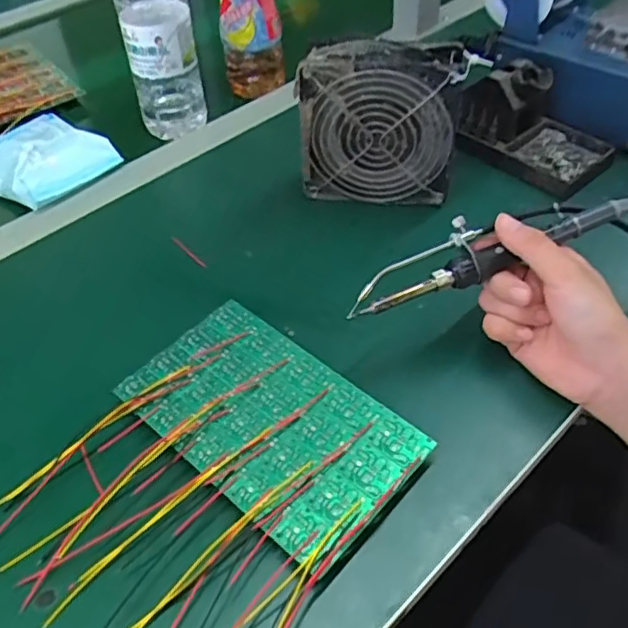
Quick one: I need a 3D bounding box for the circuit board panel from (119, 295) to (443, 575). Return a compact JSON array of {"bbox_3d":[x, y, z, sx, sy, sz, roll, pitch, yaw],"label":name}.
[{"bbox_3d":[-0.028,0.064,0.379,0.171,0.015,0.104,34,57,28],"label":"circuit board panel"}]

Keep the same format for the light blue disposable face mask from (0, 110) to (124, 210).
[{"bbox_3d":[-0.246,-0.146,0.564,0.098,0.040,0.094,32,56,28],"label":"light blue disposable face mask"}]

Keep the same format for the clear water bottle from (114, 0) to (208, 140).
[{"bbox_3d":[-0.144,-0.267,0.565,0.063,0.206,0.054,-12,48,-9],"label":"clear water bottle"}]

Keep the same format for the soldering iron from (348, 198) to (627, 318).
[{"bbox_3d":[0.120,-0.046,0.391,0.211,0.024,0.033,-19,49,-9],"label":"soldering iron"}]

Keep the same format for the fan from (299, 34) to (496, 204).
[{"bbox_3d":[0.056,-0.150,0.496,0.130,0.118,0.044,7,48,8],"label":"fan"}]

